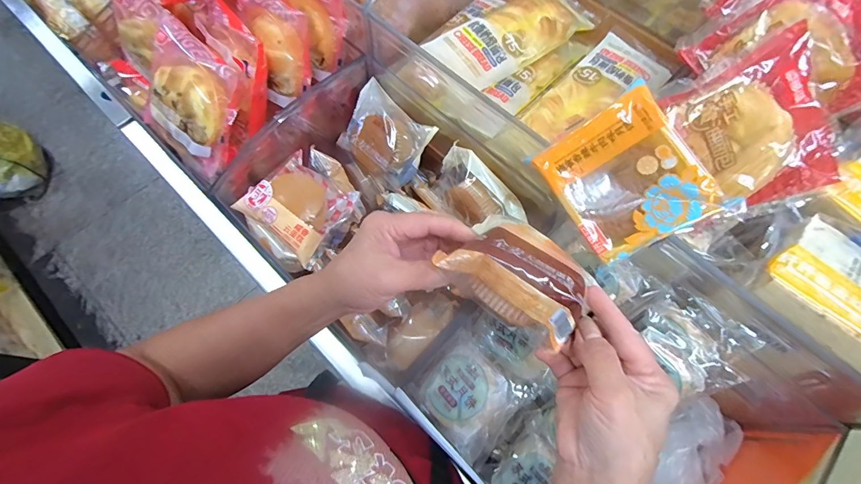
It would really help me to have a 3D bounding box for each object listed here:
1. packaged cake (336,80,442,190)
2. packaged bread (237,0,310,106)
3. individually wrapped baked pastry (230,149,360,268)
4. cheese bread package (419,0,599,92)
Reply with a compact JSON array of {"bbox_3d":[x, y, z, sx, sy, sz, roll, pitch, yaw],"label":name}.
[{"bbox_3d":[-0.058,-0.133,0.508,0.116,0.046,0.096,46,102,17],"label":"packaged cake"},{"bbox_3d":[-0.180,-0.246,0.466,0.065,0.079,0.134,-19,69,-10],"label":"packaged bread"},{"bbox_3d":[-0.155,-0.044,0.474,0.106,0.055,0.101,32,69,11],"label":"individually wrapped baked pastry"},{"bbox_3d":[0.101,-0.257,0.497,0.208,0.038,0.092,-30,71,-14],"label":"cheese bread package"}]

